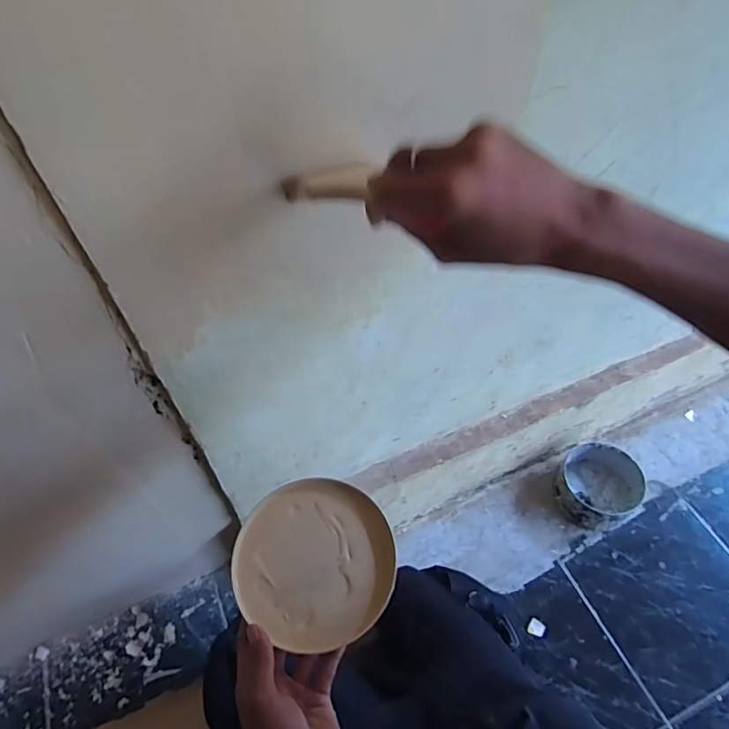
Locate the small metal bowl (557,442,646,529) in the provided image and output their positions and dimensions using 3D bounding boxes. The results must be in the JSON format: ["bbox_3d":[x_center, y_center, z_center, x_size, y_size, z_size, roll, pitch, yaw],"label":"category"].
[{"bbox_3d":[0.452,0.235,1.014,0.147,0.080,0.141,-2,52,3],"label":"small metal bowl"}]

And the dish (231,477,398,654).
[{"bbox_3d":[-0.048,0.180,0.484,0.145,0.023,0.144,-9,52,-2],"label":"dish"}]

